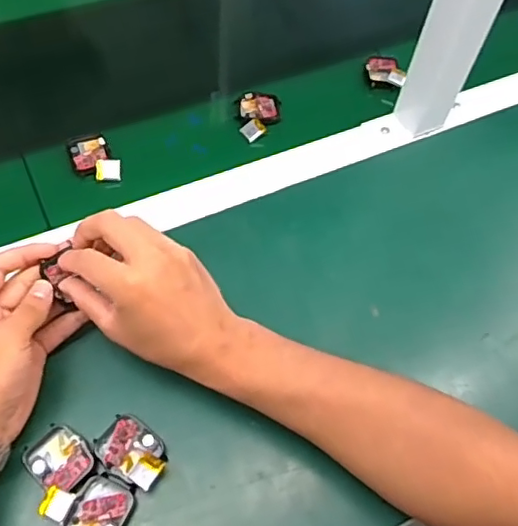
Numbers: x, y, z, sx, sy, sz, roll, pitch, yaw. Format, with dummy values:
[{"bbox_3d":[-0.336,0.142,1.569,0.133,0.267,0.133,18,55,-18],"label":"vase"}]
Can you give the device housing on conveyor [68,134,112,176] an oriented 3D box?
[{"bbox_3d":[-0.165,-0.106,0.556,0.036,0.010,0.044,-15,61,-14],"label":"device housing on conveyor"}]

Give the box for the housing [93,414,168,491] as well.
[{"bbox_3d":[-0.091,0.134,0.411,0.052,0.015,0.038,25,60,10],"label":"housing"}]

